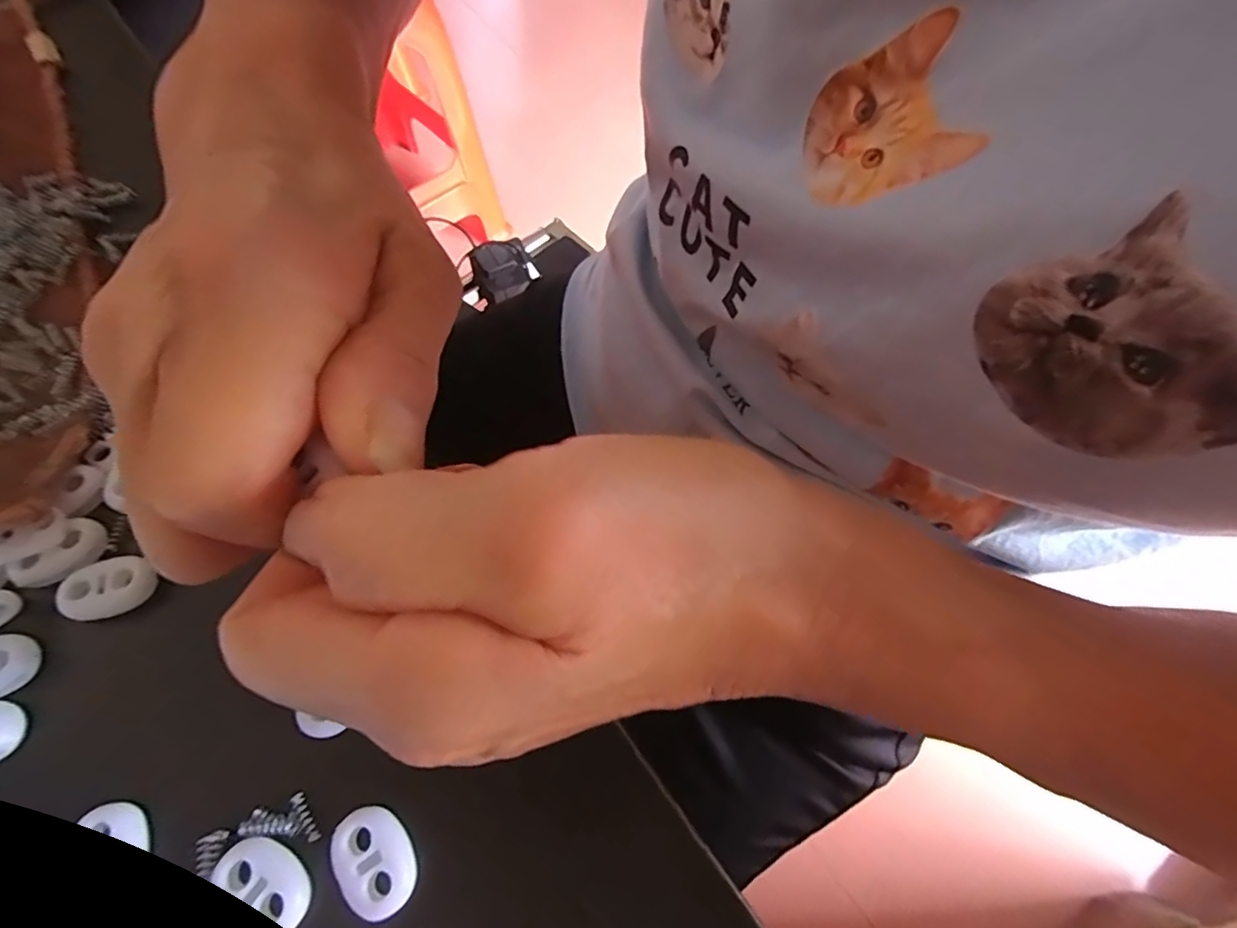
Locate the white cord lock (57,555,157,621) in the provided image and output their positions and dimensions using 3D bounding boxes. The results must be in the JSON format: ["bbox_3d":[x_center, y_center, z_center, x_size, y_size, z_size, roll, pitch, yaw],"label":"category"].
[{"bbox_3d":[-0.137,0.032,0.153,0.022,0.004,0.016,-14,66,-10],"label":"white cord lock"}]

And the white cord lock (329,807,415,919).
[{"bbox_3d":[-0.056,0.090,0.131,0.015,0.004,0.022,-29,69,-16],"label":"white cord lock"}]

